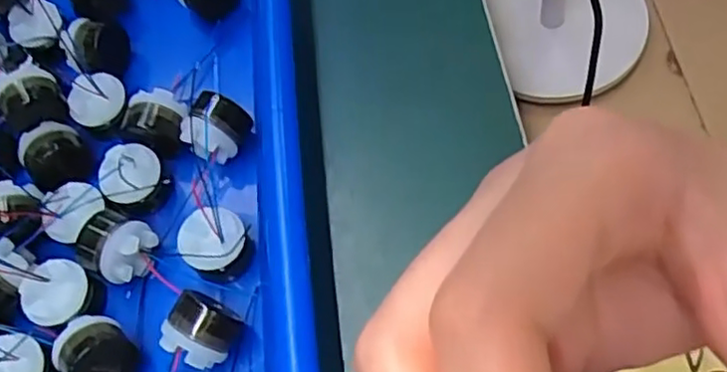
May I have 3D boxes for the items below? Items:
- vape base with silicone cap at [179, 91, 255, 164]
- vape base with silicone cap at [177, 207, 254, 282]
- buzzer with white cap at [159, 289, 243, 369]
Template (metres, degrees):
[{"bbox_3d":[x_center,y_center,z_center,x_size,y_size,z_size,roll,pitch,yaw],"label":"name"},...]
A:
[{"bbox_3d":[-0.052,-0.020,0.235,0.020,0.017,0.020,-4,64,7],"label":"vape base with silicone cap"},{"bbox_3d":[-0.047,0.020,0.219,0.021,0.014,0.024,-42,65,-12],"label":"vape base with silicone cap"},{"bbox_3d":[-0.049,0.045,0.207,0.021,0.018,0.019,21,69,18],"label":"buzzer with white cap"}]

